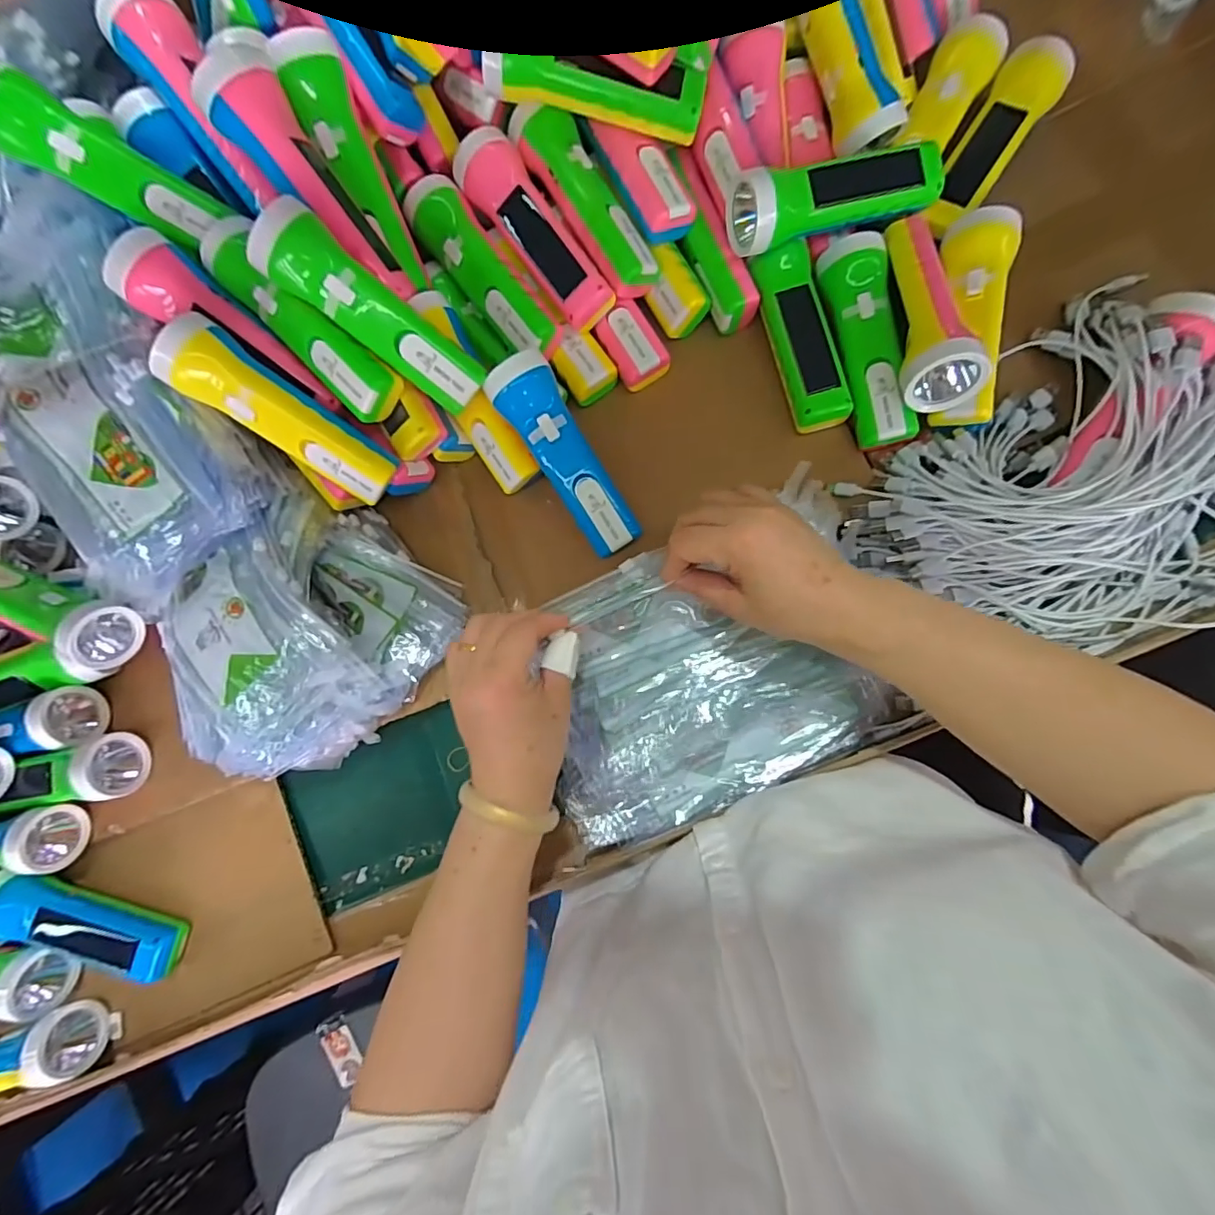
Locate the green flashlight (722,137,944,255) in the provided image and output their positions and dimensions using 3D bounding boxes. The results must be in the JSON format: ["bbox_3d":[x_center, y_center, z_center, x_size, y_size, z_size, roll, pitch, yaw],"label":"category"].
[{"bbox_3d":[0.175,-0.315,0.413,0.162,0.058,0.052,-18,81,4],"label":"green flashlight"}]

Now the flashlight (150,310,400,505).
[{"bbox_3d":[-0.240,-0.144,0.410,0.164,0.047,0.047,34,111,-25],"label":"flashlight"}]

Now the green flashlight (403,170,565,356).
[{"bbox_3d":[-0.100,-0.275,0.448,0.054,0.044,0.164,-37,80,1],"label":"green flashlight"}]

